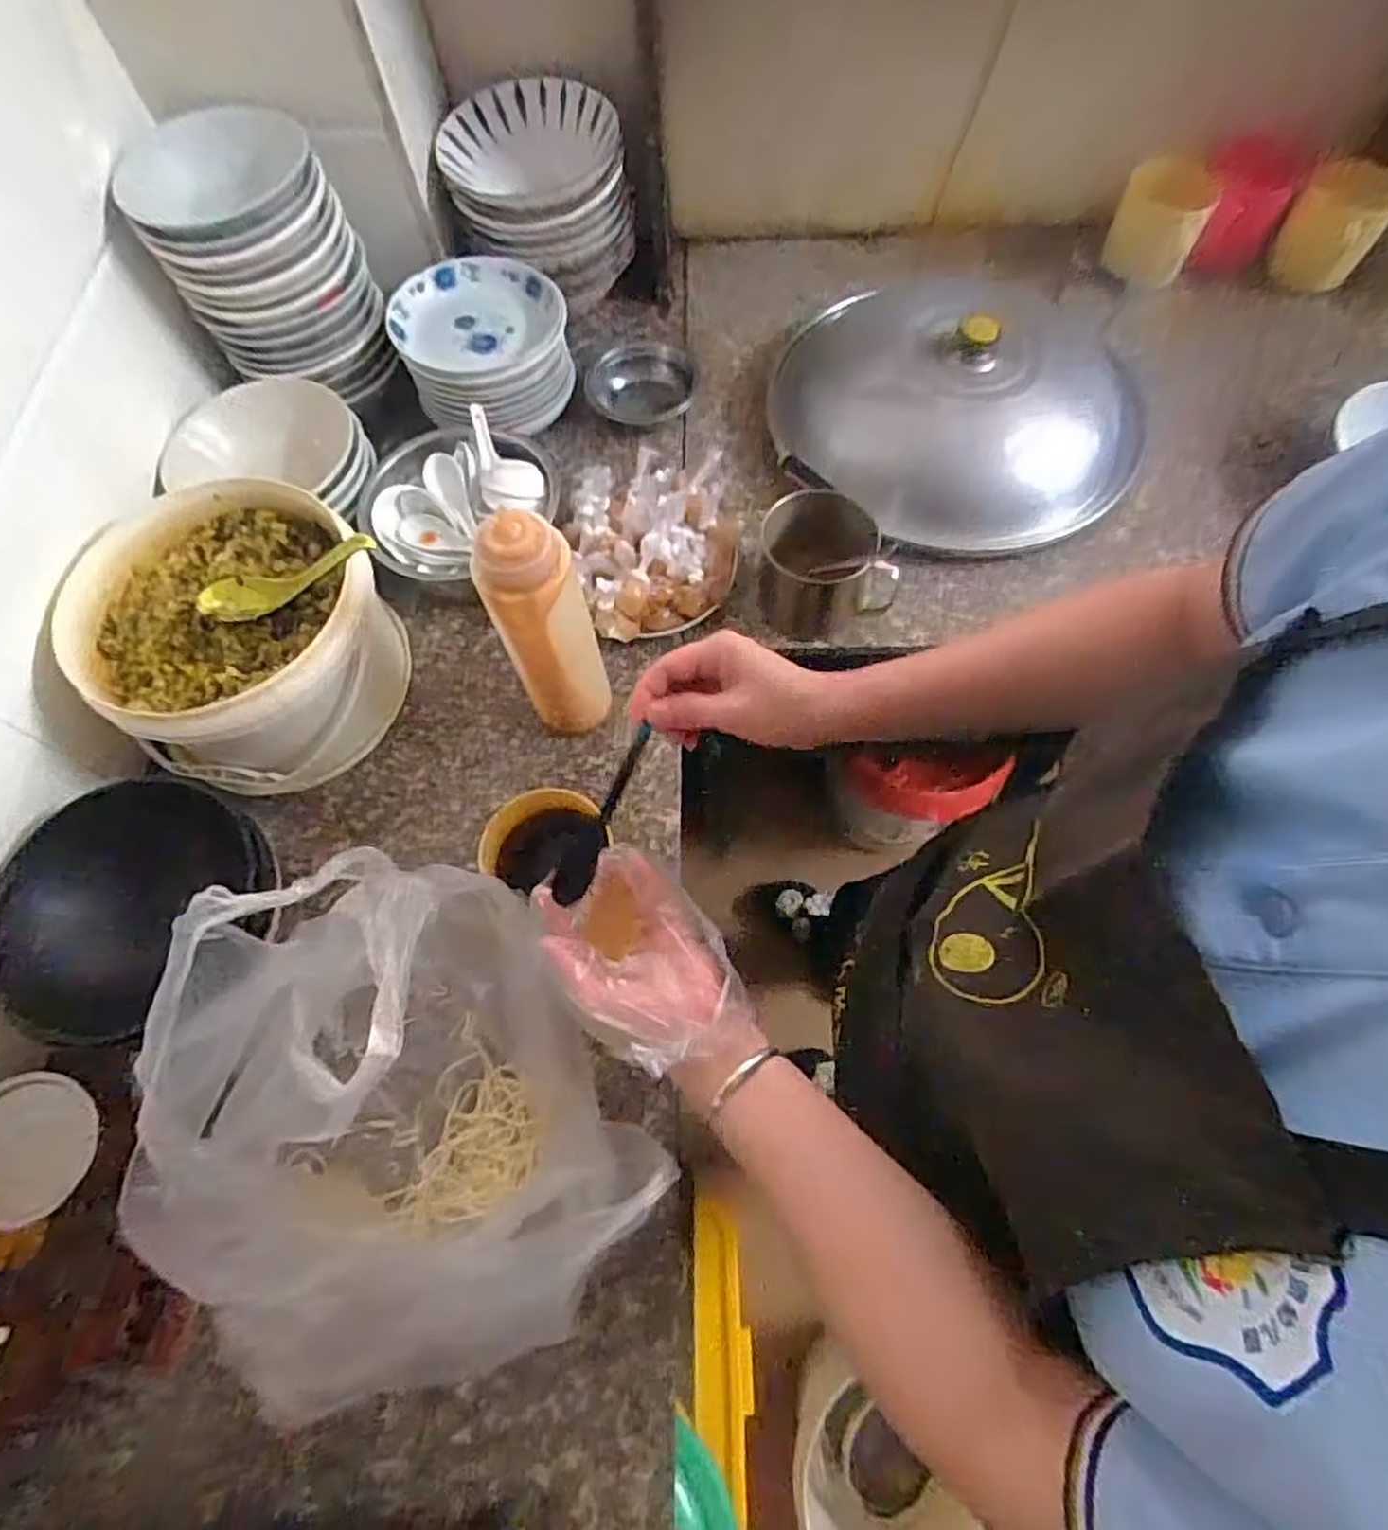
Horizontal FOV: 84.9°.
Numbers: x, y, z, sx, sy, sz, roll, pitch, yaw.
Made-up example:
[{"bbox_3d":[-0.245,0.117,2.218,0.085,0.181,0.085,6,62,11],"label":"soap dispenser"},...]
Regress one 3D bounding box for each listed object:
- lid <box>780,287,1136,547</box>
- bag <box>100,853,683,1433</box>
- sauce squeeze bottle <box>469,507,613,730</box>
[{"bbox_3d":[0.283,-0.379,0.791,0.347,0.099,0.314,21,68,12],"label":"lid"},{"bbox_3d":[-0.188,0.204,0.445,0.251,0.244,0.261,-29,68,-10],"label":"bag"},{"bbox_3d":[-0.116,-0.108,0.595,0.068,0.221,0.059,-15,66,-4],"label":"sauce squeeze bottle"}]

